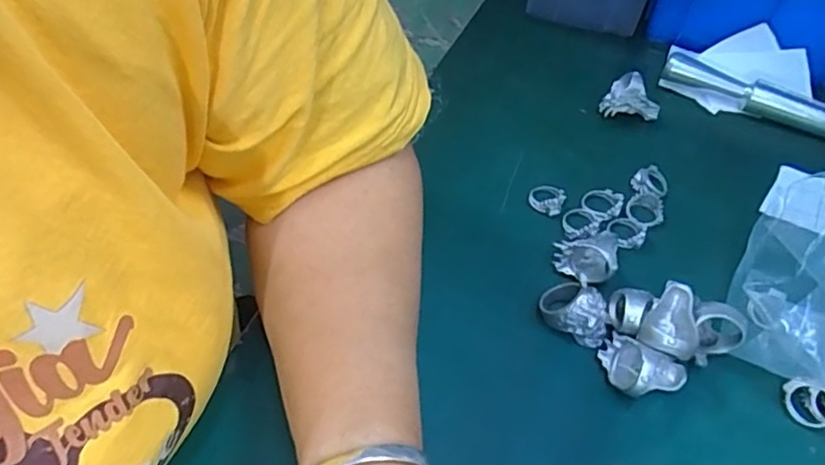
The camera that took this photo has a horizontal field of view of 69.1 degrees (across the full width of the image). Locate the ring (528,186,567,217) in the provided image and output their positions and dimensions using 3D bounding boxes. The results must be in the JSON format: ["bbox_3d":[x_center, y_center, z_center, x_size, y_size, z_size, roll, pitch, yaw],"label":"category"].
[{"bbox_3d":[0.083,-0.021,0.371,0.021,0.007,0.018,23,54,14],"label":"ring"}]

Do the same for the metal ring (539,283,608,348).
[{"bbox_3d":[0.085,0.038,0.309,0.036,0.025,0.025,26,55,16],"label":"metal ring"}]

